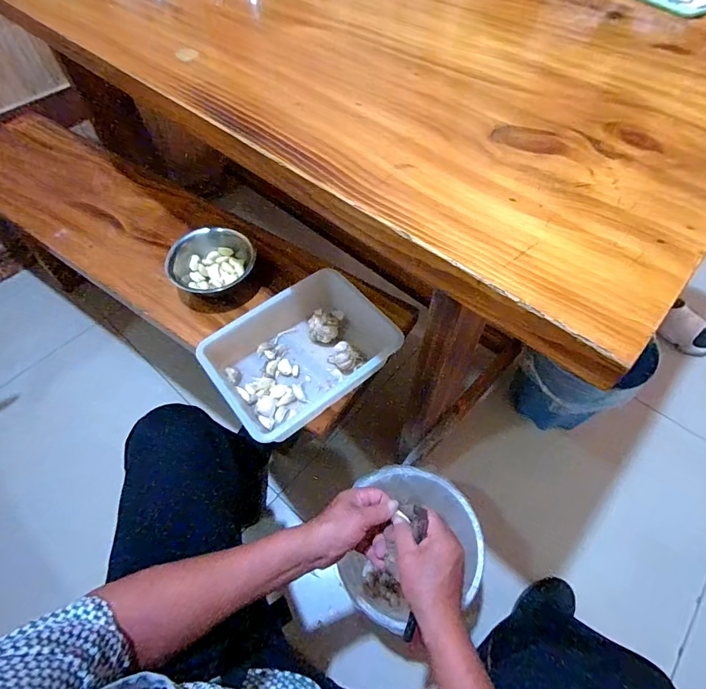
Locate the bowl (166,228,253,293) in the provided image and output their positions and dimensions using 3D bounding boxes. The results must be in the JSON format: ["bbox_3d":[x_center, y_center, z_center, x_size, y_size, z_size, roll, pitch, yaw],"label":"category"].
[{"bbox_3d":[-0.269,-0.155,0.755,0.144,0.069,0.133,-1,57,1],"label":"bowl"}]

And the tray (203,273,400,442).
[{"bbox_3d":[-0.080,0.013,0.648,0.261,0.068,0.202,-34,62,-19],"label":"tray"}]

